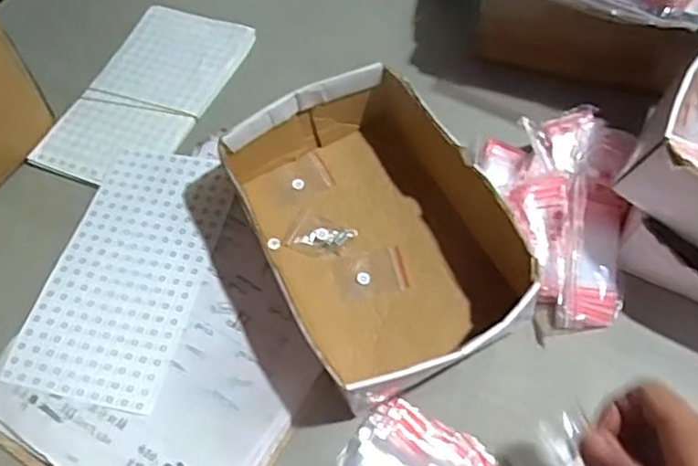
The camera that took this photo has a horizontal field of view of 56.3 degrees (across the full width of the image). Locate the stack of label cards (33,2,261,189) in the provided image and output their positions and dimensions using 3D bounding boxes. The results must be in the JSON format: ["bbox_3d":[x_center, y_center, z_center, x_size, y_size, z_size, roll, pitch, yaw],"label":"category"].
[{"bbox_3d":[-0.191,-0.139,0.630,0.119,0.014,0.229,15,59,13],"label":"stack of label cards"}]

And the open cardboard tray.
[{"bbox_3d":[0.016,-0.004,0.498,0.161,0.071,0.244,-26,60,-13],"label":"open cardboard tray"}]

